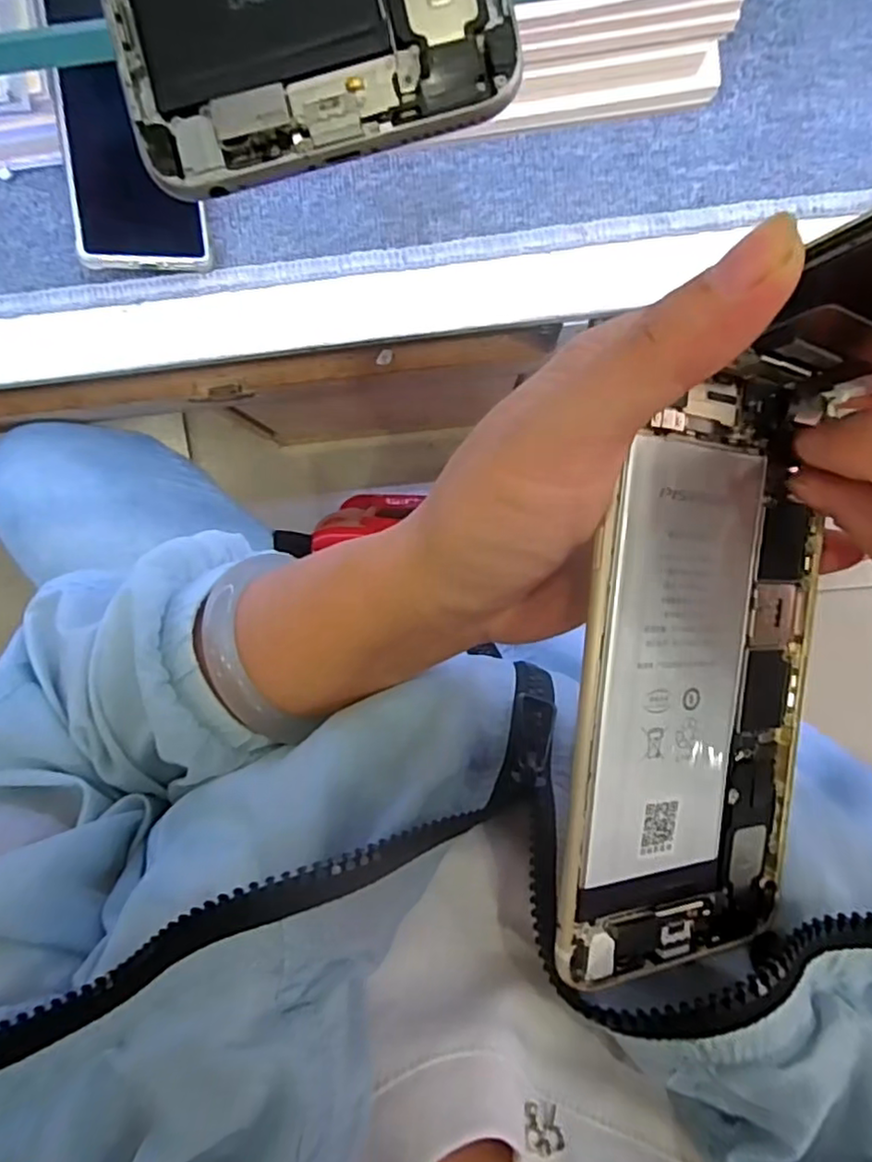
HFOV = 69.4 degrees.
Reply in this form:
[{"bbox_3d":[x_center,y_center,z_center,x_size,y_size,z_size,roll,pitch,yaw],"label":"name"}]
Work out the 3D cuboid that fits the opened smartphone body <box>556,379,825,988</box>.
[{"bbox_3d":[0.069,0.027,0.164,0.077,0.004,0.150,3,95,-27],"label":"opened smartphone body"}]

